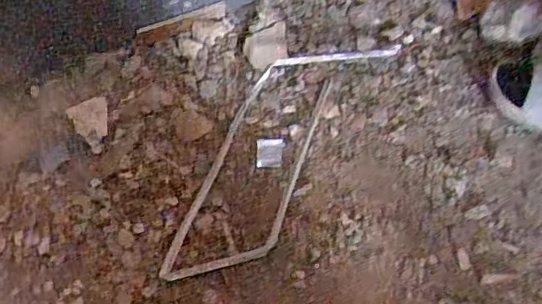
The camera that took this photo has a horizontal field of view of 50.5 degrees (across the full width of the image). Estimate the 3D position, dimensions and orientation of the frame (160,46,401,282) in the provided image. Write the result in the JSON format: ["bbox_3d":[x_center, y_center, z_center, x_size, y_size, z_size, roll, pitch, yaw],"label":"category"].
[{"bbox_3d":[0.002,-0.012,0.843,0.168,0.031,0.482,28,64,18],"label":"frame"}]

